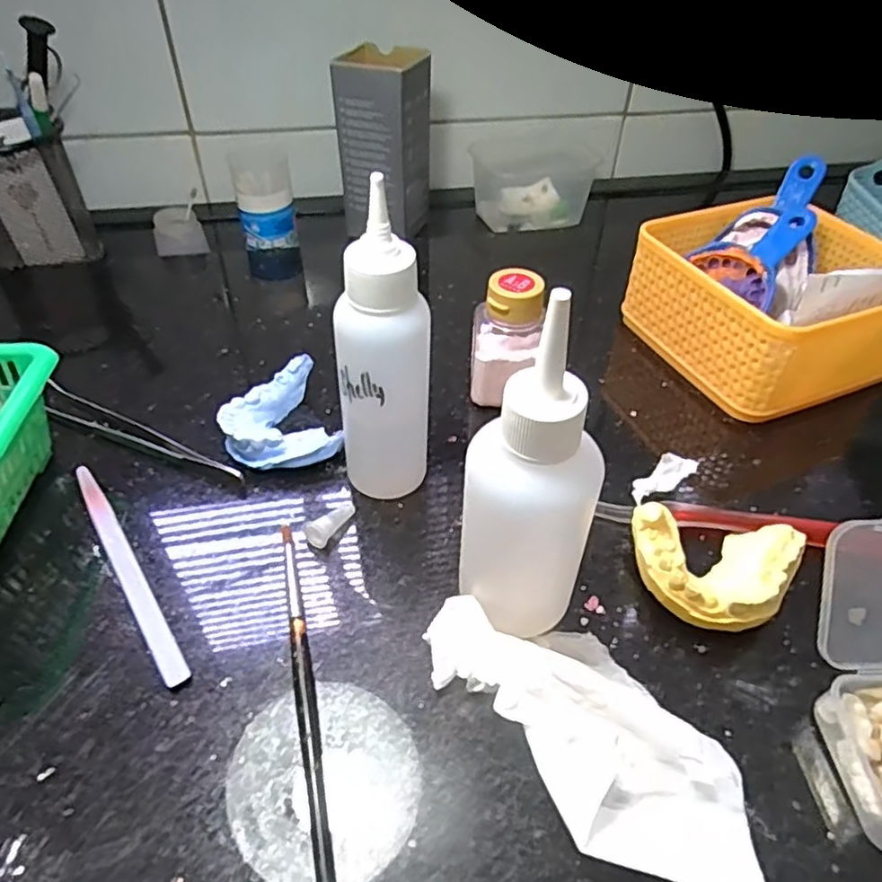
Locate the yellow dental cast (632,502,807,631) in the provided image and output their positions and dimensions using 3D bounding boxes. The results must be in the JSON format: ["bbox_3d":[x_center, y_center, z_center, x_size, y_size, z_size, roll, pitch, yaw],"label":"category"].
[{"bbox_3d":[0.115,0.056,0.271,0.064,0.027,0.048,8,45,7],"label":"yellow dental cast"}]

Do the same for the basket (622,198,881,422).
[{"bbox_3d":[0.202,-0.088,0.395,0.134,0.068,0.132,-15,47,-17],"label":"basket"}]

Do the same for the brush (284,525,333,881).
[{"bbox_3d":[-0.048,0.104,0.232,0.006,0.006,0.190,-9,45,-11],"label":"brush"}]

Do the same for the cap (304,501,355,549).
[{"bbox_3d":[-0.051,0.037,0.298,0.010,0.010,0.033,22,34,20],"label":"cap"}]

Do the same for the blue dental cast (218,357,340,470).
[{"bbox_3d":[-0.086,-0.010,0.339,0.055,0.021,0.068,-18,47,-19],"label":"blue dental cast"}]

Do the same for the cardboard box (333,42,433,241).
[{"bbox_3d":[-0.044,-0.234,0.513,0.061,0.129,0.062,20,47,18],"label":"cardboard box"}]

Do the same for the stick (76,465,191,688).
[{"bbox_3d":[-0.140,0.053,0.283,0.010,0.006,0.135,-27,51,-26],"label":"stick"}]

